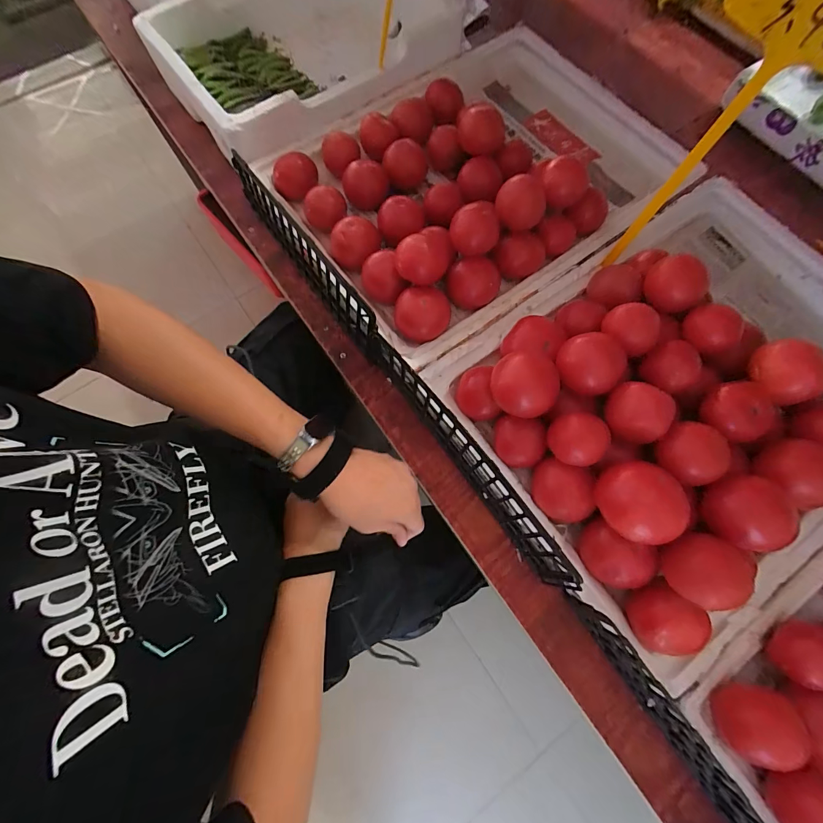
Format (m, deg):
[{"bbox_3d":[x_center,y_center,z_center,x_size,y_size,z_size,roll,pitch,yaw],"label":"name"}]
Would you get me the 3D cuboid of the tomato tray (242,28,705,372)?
[{"bbox_3d":[0.107,-0.368,0.571,0.530,0.093,0.453,-33,75,-9],"label":"tomato tray"}]

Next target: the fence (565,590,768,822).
[{"bbox_3d":[0.383,0.482,0.322,0.017,0.112,0.689,-33,75,-9],"label":"fence"}]

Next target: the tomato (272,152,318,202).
[{"bbox_3d":[-0.181,-0.363,0.581,0.069,0.049,0.052,-19,74,-5],"label":"tomato"}]

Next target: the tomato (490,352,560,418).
[{"bbox_3d":[0.131,-0.028,0.445,0.071,0.055,0.066,0,73,1],"label":"tomato"}]

